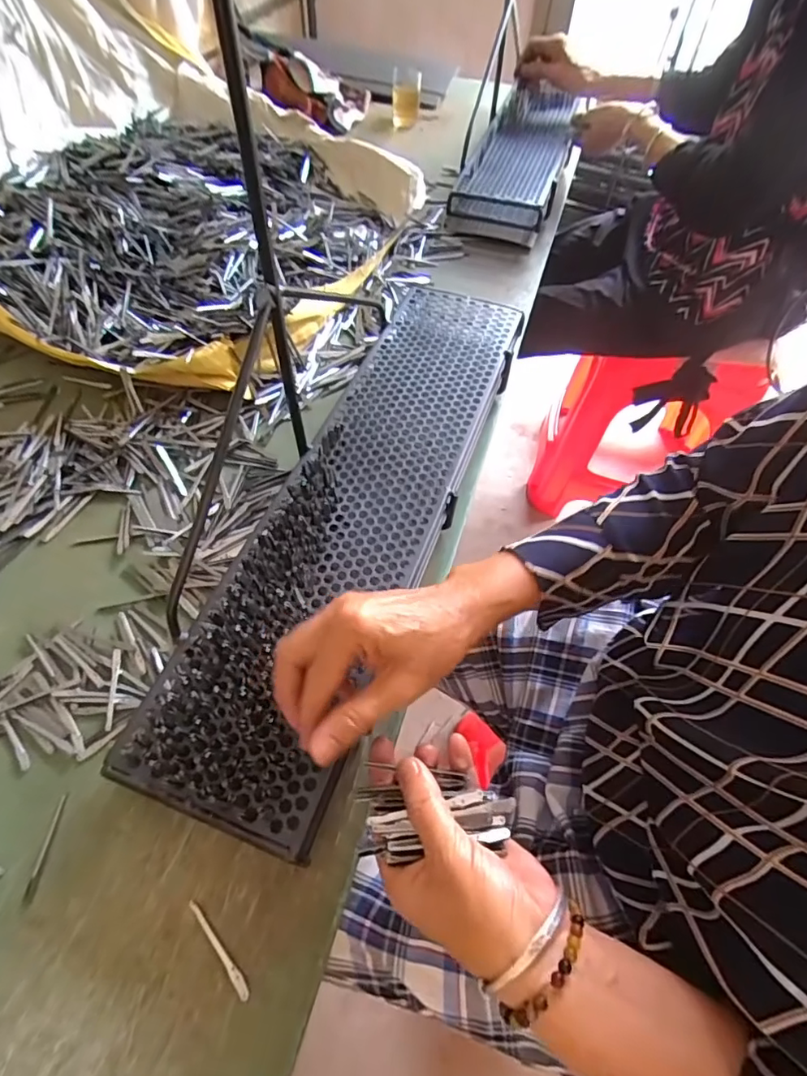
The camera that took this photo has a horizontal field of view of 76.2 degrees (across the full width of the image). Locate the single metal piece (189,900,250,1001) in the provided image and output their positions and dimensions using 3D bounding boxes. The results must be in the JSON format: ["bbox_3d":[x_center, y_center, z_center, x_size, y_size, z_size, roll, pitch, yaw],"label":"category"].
[{"bbox_3d":[-0.121,0.266,0.333,0.007,0.004,0.067,-40,66,-23],"label":"single metal piece"}]

